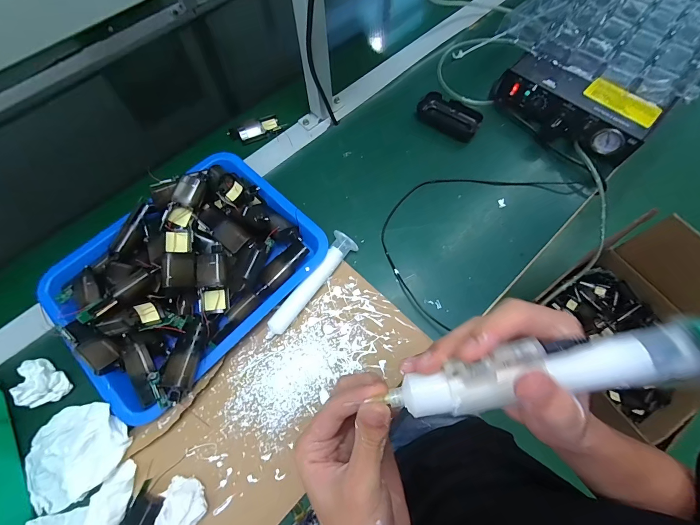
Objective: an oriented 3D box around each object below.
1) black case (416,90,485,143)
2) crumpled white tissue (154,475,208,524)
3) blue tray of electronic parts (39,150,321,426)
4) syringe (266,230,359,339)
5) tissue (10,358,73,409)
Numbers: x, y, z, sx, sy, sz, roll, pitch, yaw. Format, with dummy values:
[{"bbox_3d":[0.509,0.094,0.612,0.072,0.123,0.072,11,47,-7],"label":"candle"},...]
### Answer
[{"bbox_3d":[0.172,-0.256,0.569,0.109,0.023,0.060,33,72,14],"label":"black case"},{"bbox_3d":[-0.184,0.260,0.348,0.044,0.043,0.056,-32,70,-12],"label":"crumpled white tissue"},{"bbox_3d":[-0.218,0.004,0.430,0.249,0.061,0.319,39,73,16],"label":"blue tray of electronic parts"},{"bbox_3d":[-0.054,0.028,0.440,0.034,0.026,0.166,34,72,14],"label":"syringe"},{"bbox_3d":[-0.388,0.147,0.404,0.065,0.036,0.044,42,74,17],"label":"tissue"}]

